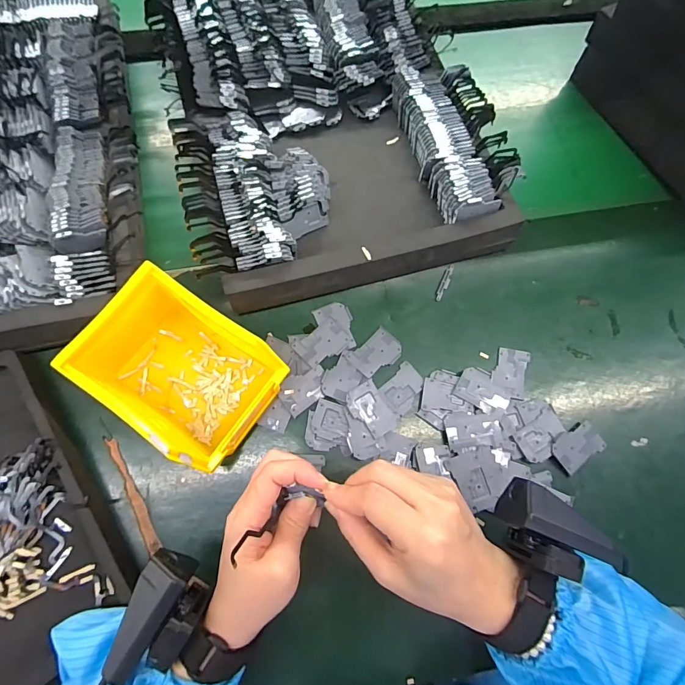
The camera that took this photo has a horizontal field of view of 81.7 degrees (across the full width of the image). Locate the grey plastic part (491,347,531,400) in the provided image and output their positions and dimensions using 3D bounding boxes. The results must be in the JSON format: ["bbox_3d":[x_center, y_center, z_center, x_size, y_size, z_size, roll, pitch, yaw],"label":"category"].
[{"bbox_3d":[0.160,0.029,0.375,0.032,0.006,0.049,16,73,4],"label":"grey plastic part"}]

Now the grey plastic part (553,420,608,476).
[{"bbox_3d":[0.210,0.093,0.353,0.046,0.004,0.030,-33,76,-10],"label":"grey plastic part"}]

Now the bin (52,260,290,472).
[{"bbox_3d":[-0.128,0.024,0.325,0.130,0.077,0.101,35,76,9],"label":"bin"}]

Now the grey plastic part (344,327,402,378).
[{"bbox_3d":[0.032,0.010,0.373,0.048,0.004,0.033,-37,77,-11],"label":"grey plastic part"}]

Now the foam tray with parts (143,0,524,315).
[{"bbox_3d":[-0.018,-0.246,0.424,0.308,0.061,0.392,-15,74,-6],"label":"foam tray with parts"}]

